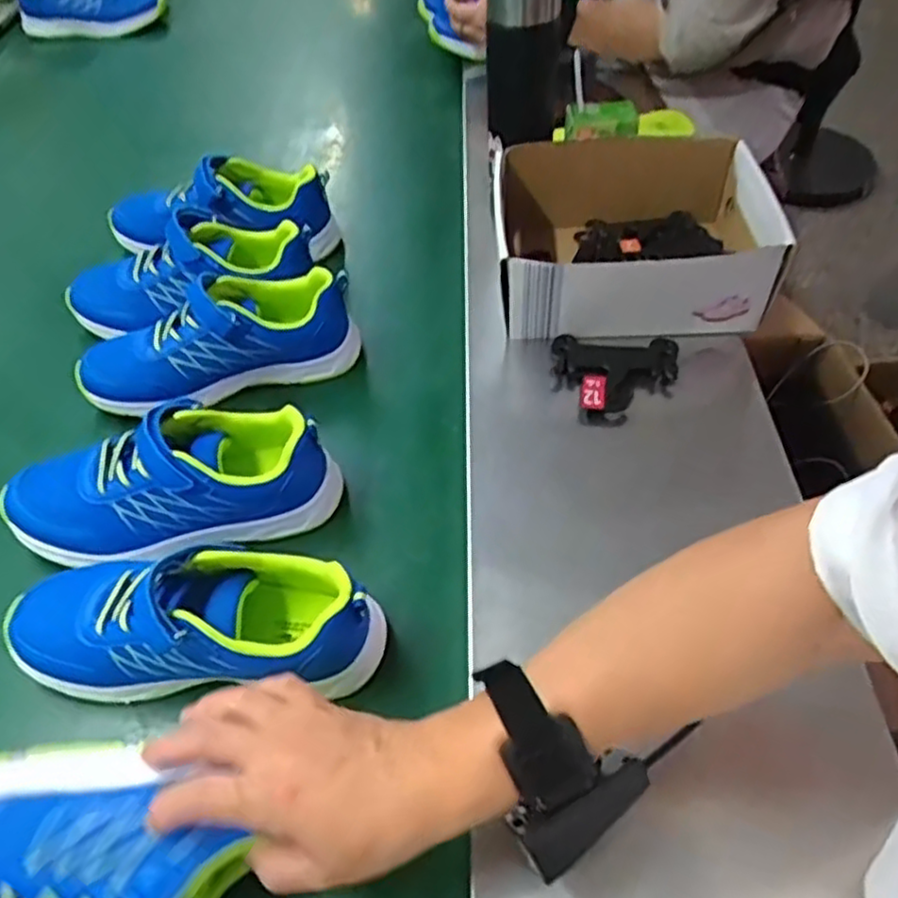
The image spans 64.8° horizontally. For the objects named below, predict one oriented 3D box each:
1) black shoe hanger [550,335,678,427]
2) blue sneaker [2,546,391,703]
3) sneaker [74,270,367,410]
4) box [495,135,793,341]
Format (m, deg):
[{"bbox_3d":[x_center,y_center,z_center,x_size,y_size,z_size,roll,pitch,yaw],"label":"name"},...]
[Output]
[{"bbox_3d":[0.138,-0.057,0.593,0.101,0.031,0.086,5,51,5],"label":"black shoe hanger"},{"bbox_3d":[-0.162,0.108,0.443,0.237,0.086,0.075,0,50,1],"label":"blue sneaker"},{"bbox_3d":[-0.199,-0.099,0.613,0.238,0.078,0.079,-15,52,-11],"label":"sneaker"},{"bbox_3d":[0.172,-0.206,0.667,0.249,0.103,0.243,1,50,2],"label":"box"}]

